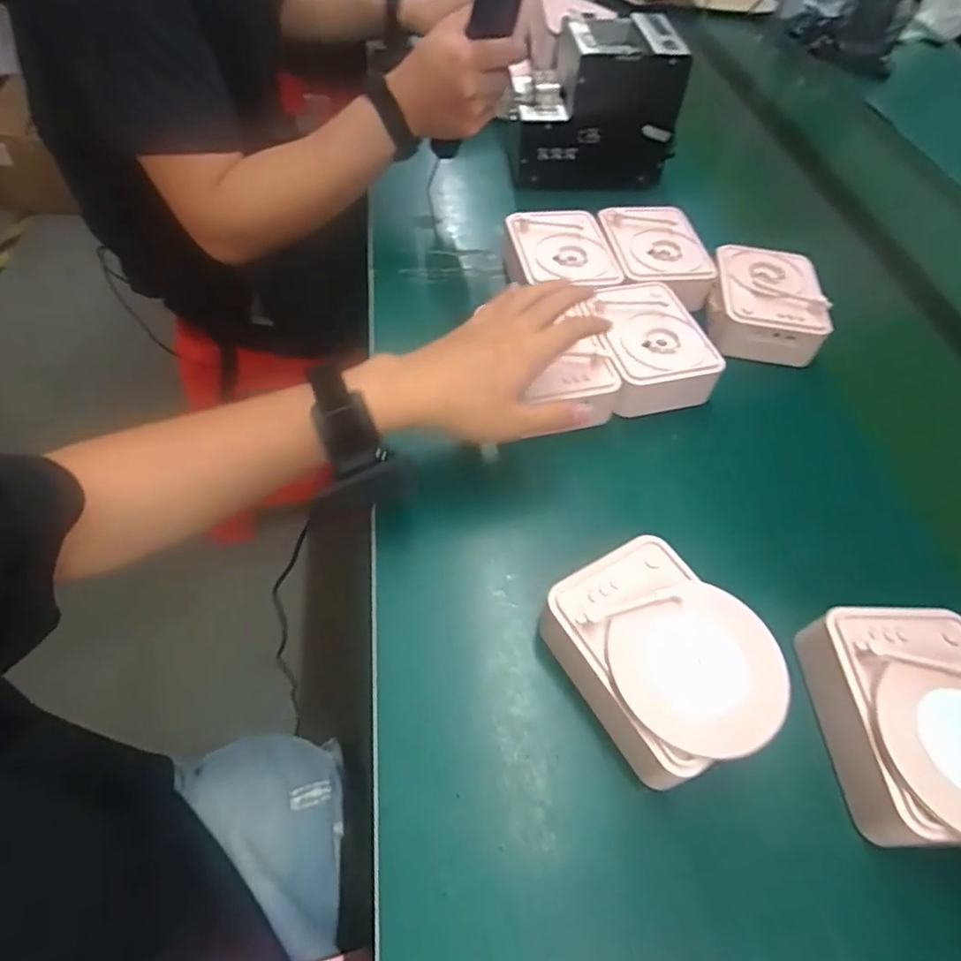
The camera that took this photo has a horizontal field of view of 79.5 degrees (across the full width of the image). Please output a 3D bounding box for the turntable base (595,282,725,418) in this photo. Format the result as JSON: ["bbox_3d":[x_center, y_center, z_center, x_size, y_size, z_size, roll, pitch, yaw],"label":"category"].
[{"bbox_3d":[0.151,-0.124,0.534,0.098,0.048,0.121,-8,55,-13],"label":"turntable base"}]

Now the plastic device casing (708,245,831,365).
[{"bbox_3d":[0.283,-0.177,0.578,0.103,0.050,0.118,13,53,2],"label":"plastic device casing"}]

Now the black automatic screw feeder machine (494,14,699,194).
[{"bbox_3d":[0.130,-0.466,0.708,0.189,0.152,0.131,2,54,-7],"label":"black automatic screw feeder machine"}]

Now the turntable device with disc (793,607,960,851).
[{"bbox_3d":[0.263,0.145,0.342,0.107,0.046,0.137,3,54,-5],"label":"turntable device with disc"}]

